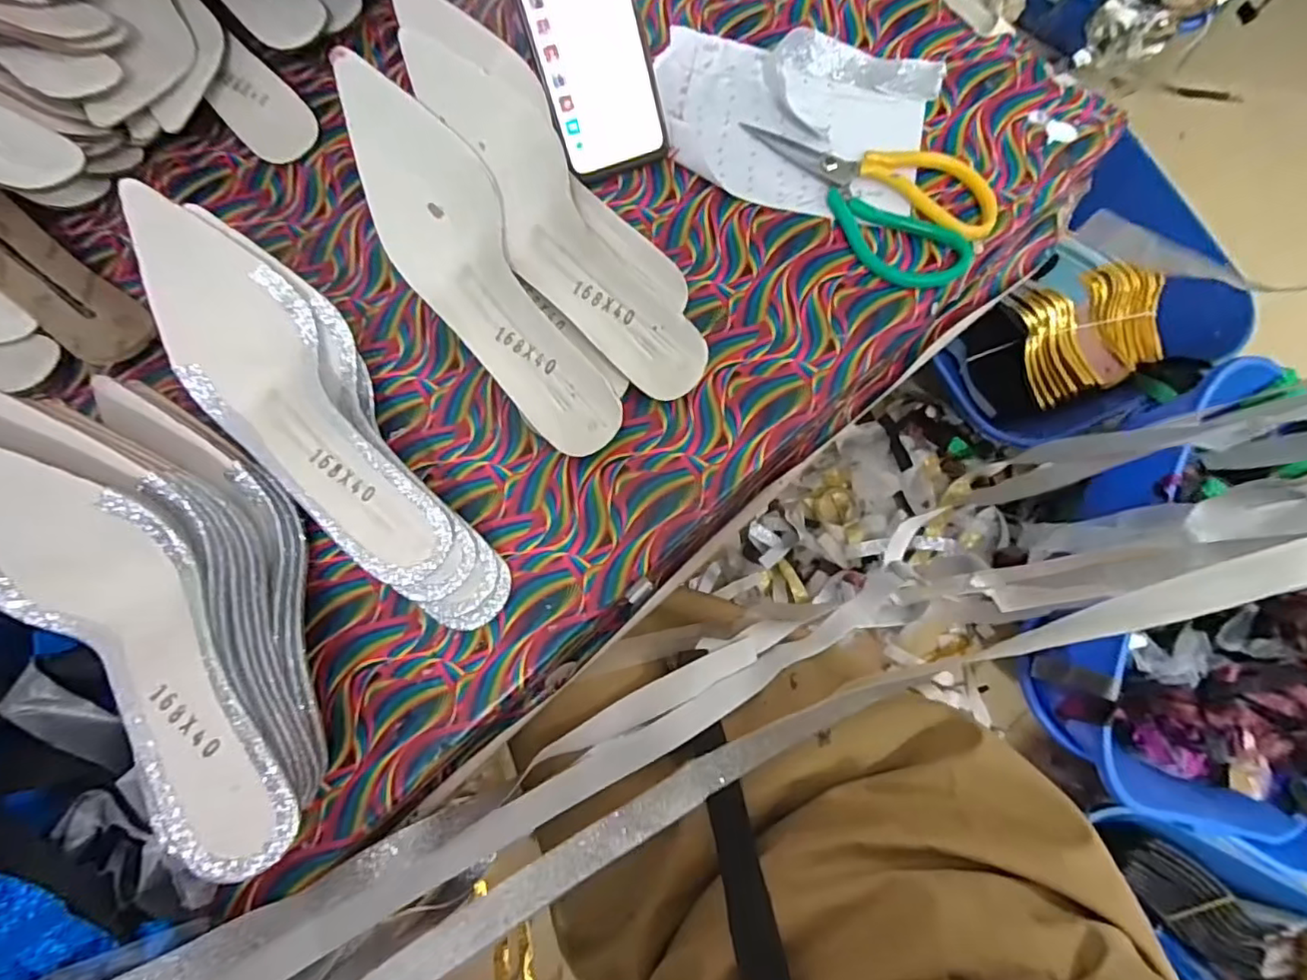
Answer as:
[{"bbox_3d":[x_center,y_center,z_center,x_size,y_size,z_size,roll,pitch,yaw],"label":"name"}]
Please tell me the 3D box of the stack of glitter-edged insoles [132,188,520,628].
[{"bbox_3d":[-0.198,-0.035,0.359,0.088,0.060,0.297,-38,92,-6],"label":"stack of glitter-edged insoles"}]

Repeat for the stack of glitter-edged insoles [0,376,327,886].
[{"bbox_3d":[-0.248,0.062,0.312,0.106,0.105,0.263,-39,80,-7],"label":"stack of glitter-edged insoles"}]

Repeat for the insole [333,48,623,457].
[{"bbox_3d":[-0.107,-0.131,0.363,0.076,0.044,0.253,-33,94,-5],"label":"insole"}]

